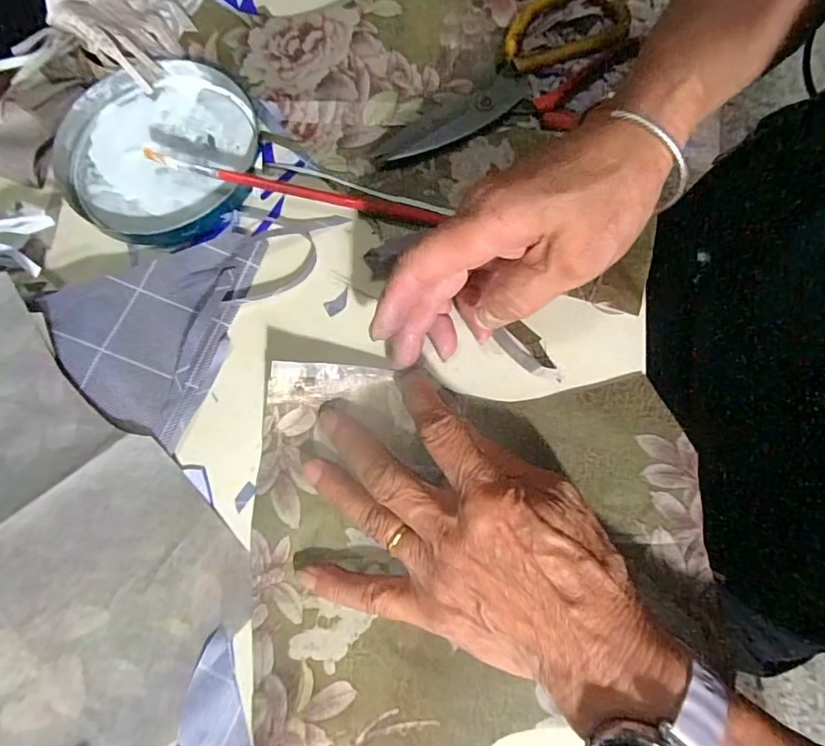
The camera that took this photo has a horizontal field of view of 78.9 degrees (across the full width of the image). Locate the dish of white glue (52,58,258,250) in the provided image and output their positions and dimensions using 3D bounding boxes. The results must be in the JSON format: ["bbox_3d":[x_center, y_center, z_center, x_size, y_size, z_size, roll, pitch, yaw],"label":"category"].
[{"bbox_3d":[-0.168,-0.146,0.327,0.126,0.013,0.126,0,75,0],"label":"dish of white glue"}]

